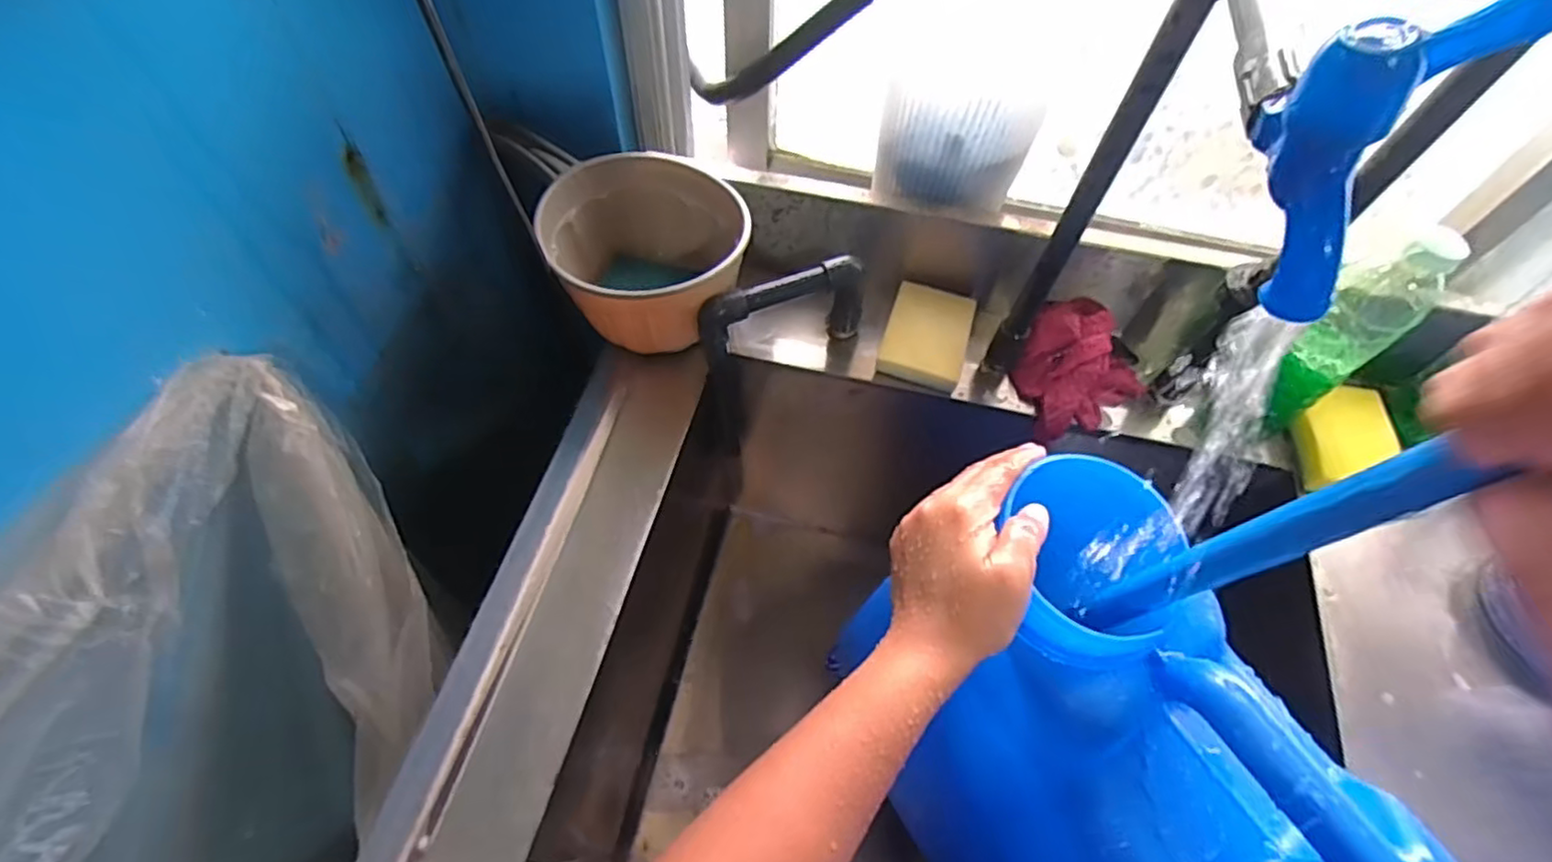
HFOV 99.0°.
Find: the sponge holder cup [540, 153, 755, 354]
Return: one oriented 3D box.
[{"bbox_3d":[-0.115,-0.151,0.608,0.168,0.121,0.158,1,58,-2],"label":"sponge holder cup"}]

